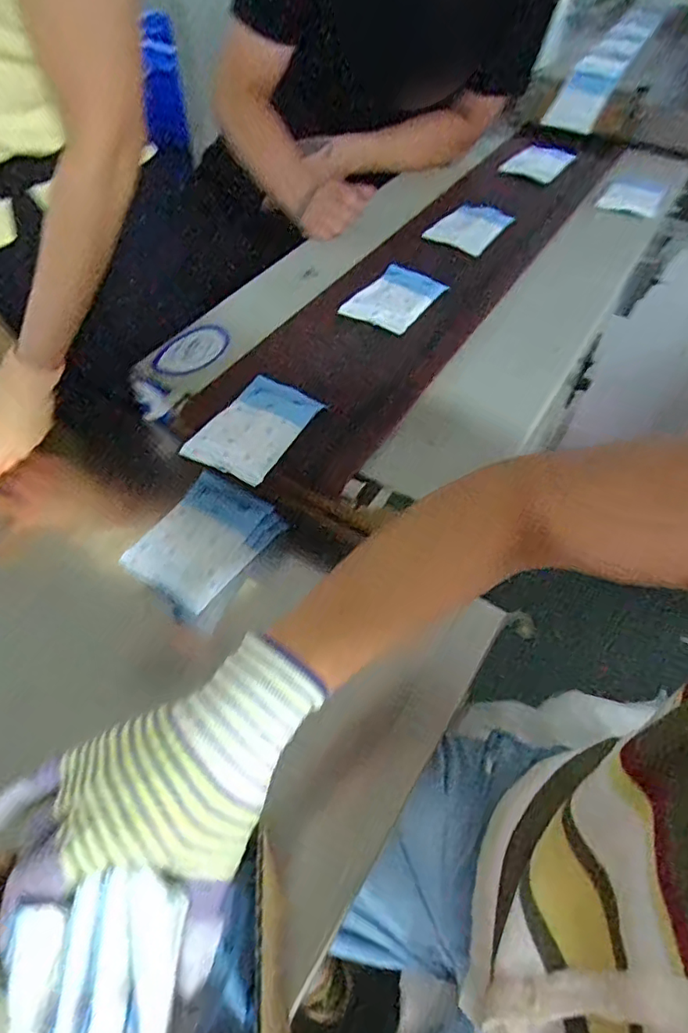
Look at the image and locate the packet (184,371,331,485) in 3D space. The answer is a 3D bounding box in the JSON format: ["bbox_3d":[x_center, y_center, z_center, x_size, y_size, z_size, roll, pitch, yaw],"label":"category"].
[{"bbox_3d":[-0.085,-0.091,0.556,0.085,0.011,0.130,24,57,17],"label":"packet"}]

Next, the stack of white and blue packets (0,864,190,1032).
[{"bbox_3d":[-0.097,0.190,0.219,0.060,0.032,0.080,-4,53,-4],"label":"stack of white and blue packets"}]

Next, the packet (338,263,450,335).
[{"bbox_3d":[0.064,-0.274,0.696,0.090,0.012,0.121,31,59,20],"label":"packet"}]

